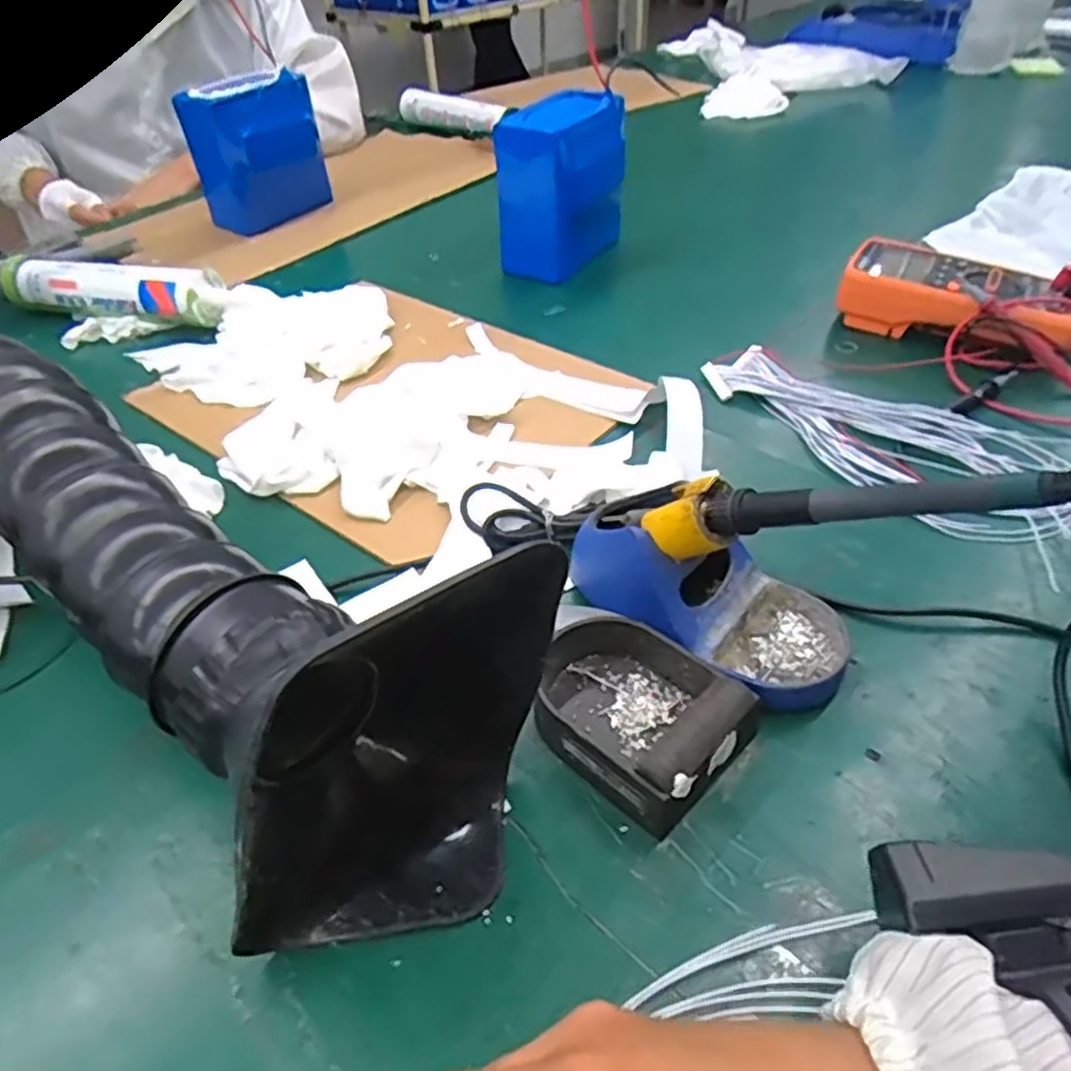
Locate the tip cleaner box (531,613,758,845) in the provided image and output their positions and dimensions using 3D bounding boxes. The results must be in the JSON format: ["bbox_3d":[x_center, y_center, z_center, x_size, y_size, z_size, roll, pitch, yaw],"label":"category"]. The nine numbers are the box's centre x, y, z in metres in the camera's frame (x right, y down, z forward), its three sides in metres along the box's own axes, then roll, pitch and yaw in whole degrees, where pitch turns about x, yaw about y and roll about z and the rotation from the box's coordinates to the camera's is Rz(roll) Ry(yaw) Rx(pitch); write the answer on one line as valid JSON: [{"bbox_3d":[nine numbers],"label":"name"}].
[{"bbox_3d":[0.046,0.081,0.366,0.076,0.034,0.105,-35,51,-30],"label":"tip cleaner box"}]

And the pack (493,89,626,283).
[{"bbox_3d":[0.030,-0.349,0.749,0.070,0.143,0.134,29,52,30],"label":"pack"}]

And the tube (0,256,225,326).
[{"bbox_3d":[-0.412,-0.238,0.742,0.227,0.052,0.045,9,44,13],"label":"tube"}]

